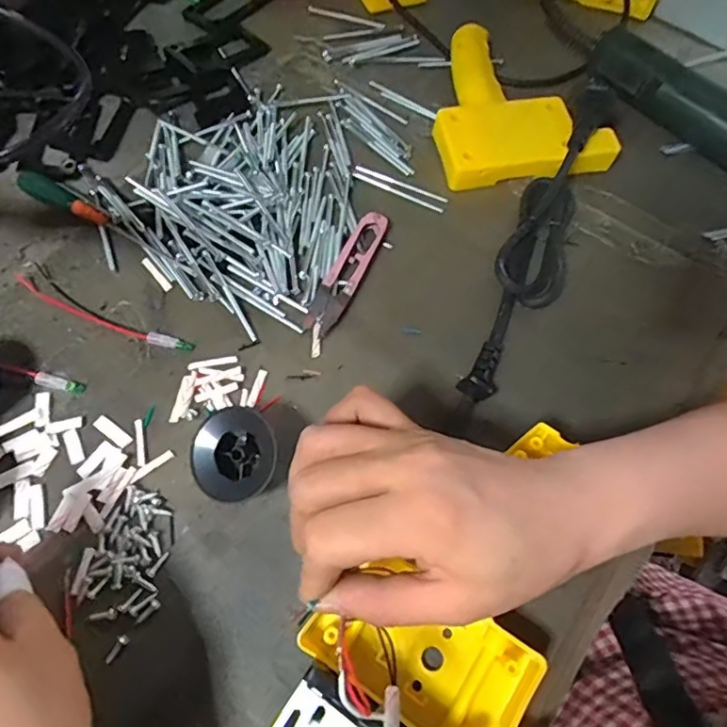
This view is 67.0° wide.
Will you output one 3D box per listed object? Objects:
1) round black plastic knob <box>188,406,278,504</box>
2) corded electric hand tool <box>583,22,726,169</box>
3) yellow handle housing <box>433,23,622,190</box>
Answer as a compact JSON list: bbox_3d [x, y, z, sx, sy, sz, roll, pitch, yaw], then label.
[{"bbox_3d":[-0.068,0.051,0.293,0.043,0.029,0.046,1,64,-3],"label":"round black plastic knob"},{"bbox_3d":[0.276,-0.182,0.418,0.030,0.041,0.243,-35,71,-18],"label":"corded electric hand tool"},{"bbox_3d":[0.110,-0.207,0.433,0.122,0.028,0.153,-10,66,-9],"label":"yellow handle housing"}]

